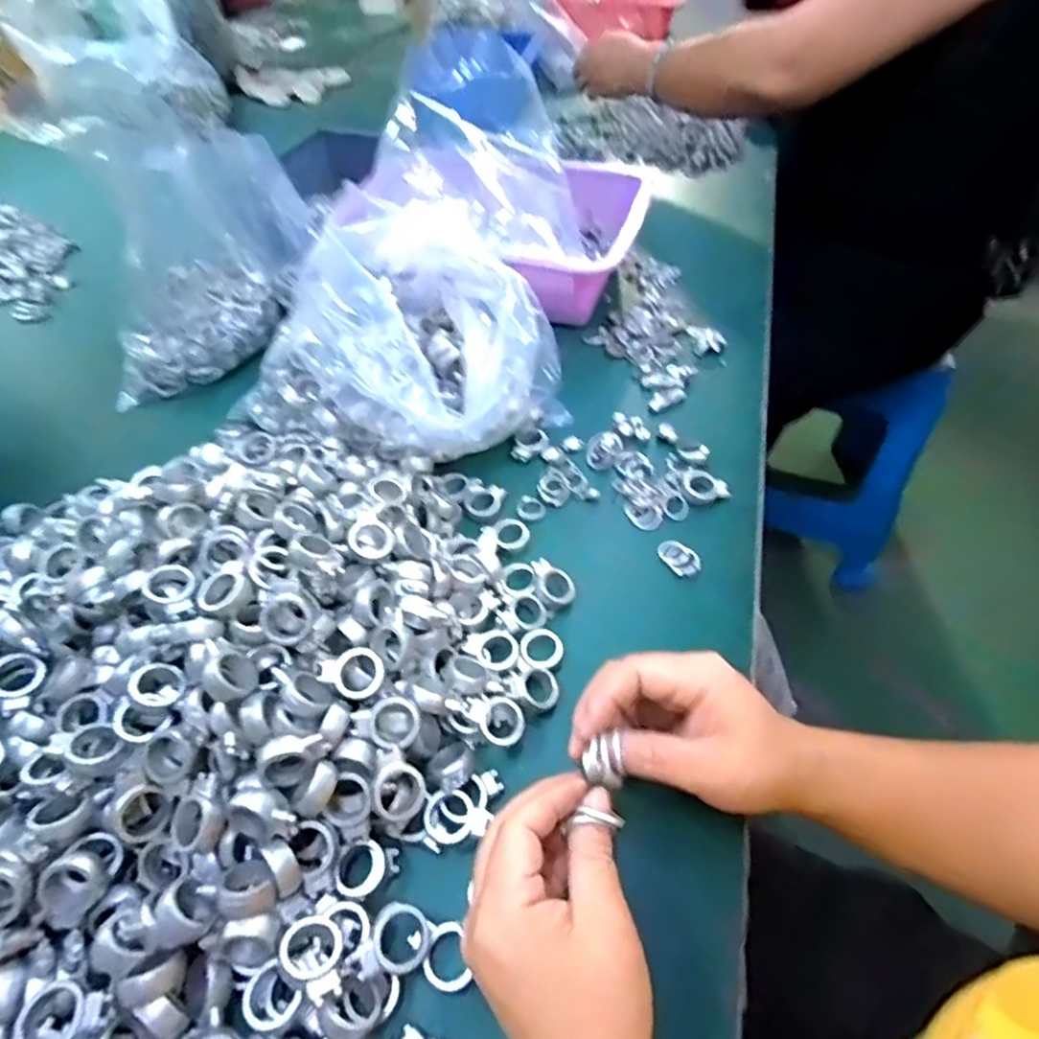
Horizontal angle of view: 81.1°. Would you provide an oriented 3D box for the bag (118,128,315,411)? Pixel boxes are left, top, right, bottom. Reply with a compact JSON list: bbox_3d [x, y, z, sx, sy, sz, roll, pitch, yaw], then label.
[{"bbox_3d":[-0.299,-0.241,0.569,0.220,0.147,0.144,-24,53,-16],"label":"bag"}]

